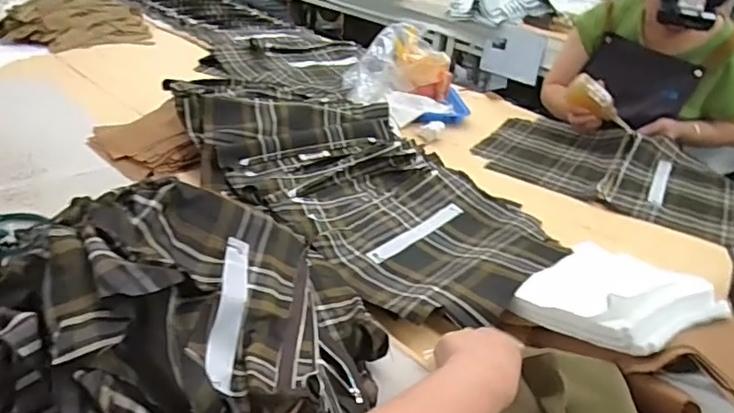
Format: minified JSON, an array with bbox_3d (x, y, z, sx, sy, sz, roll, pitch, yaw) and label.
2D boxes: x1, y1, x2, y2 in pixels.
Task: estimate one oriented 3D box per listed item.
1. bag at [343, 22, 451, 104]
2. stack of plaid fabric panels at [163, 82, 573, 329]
[{"bbox_3d":[0.069,-0.322,1.246,0.244,0.146,0.119,8,30,1],"label":"bag"},{"bbox_3d":[-0.001,-0.044,0.904,0.437,0.081,0.660,-12,35,-30],"label":"stack of plaid fabric panels"}]

